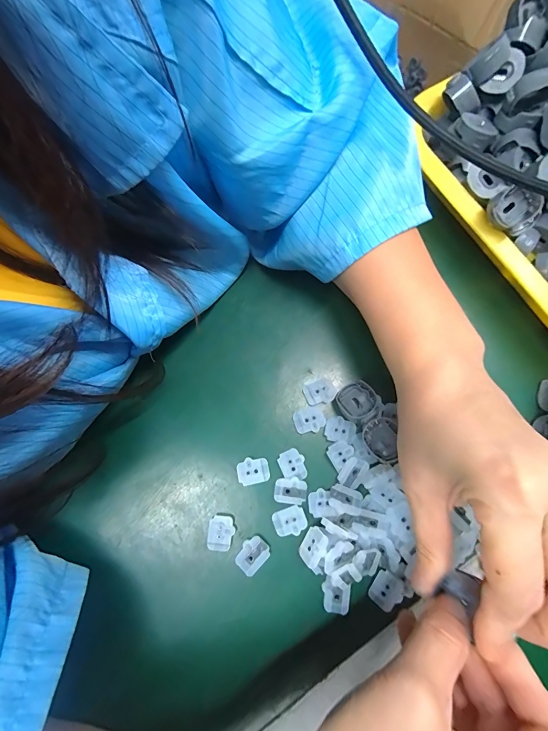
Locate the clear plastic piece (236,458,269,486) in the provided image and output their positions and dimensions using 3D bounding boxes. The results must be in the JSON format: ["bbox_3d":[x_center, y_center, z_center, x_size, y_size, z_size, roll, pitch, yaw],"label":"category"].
[{"bbox_3d":[-0.014,0.072,0.222,0.021,0.004,0.017,-12,77,-3],"label":"clear plastic piece"}]

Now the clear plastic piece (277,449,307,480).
[{"bbox_3d":[0.013,0.069,0.223,0.017,0.004,0.021,-25,78,-6],"label":"clear plastic piece"}]

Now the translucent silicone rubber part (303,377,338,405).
[{"bbox_3d":[0.034,0.019,0.234,0.022,0.004,0.018,-26,78,-6],"label":"translucent silicone rubber part"}]

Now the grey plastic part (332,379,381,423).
[{"bbox_3d":[0.057,0.025,0.227,0.025,0.016,0.024,-41,80,-9],"label":"grey plastic part"}]

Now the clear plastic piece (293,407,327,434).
[{"bbox_3d":[0.025,0.039,0.231,0.021,0.004,0.018,-21,78,-5],"label":"clear plastic piece"}]

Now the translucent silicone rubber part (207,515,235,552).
[{"bbox_3d":[-0.035,0.111,0.213,0.017,0.004,0.022,10,77,2],"label":"translucent silicone rubber part"}]

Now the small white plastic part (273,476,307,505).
[{"bbox_3d":[0.011,0.084,0.218,0.021,0.004,0.017,6,77,1],"label":"small white plastic part"}]

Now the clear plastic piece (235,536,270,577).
[{"bbox_3d":[-0.014,0.123,0.211,0.018,0.004,0.022,42,80,9],"label":"clear plastic piece"}]

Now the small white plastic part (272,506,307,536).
[{"bbox_3d":[0.011,0.103,0.216,0.021,0.004,0.017,-19,78,-5],"label":"small white plastic part"}]

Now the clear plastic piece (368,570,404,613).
[{"bbox_3d":[0.070,0.140,0.202,0.017,0.009,0.020,35,79,7],"label":"clear plastic piece"}]

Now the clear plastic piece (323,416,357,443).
[{"bbox_3d":[0.047,0.045,0.227,0.021,0.004,0.017,14,77,3],"label":"clear plastic piece"}]

